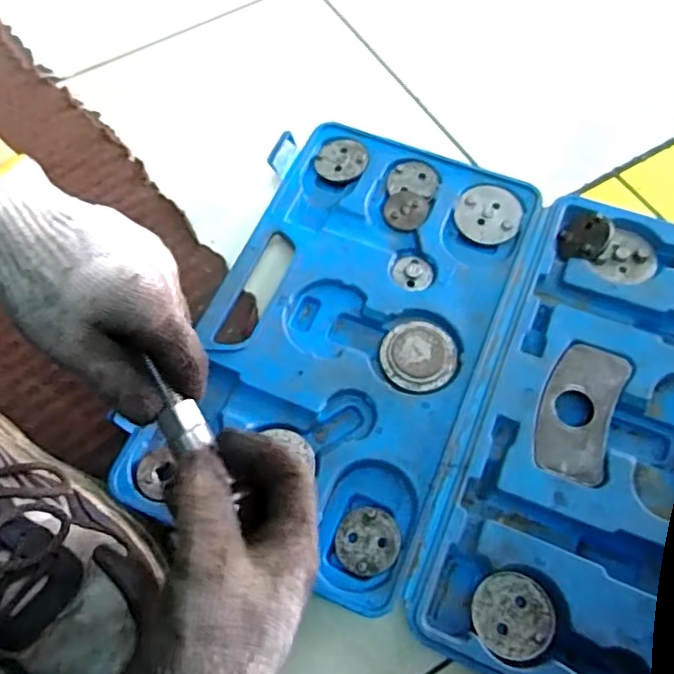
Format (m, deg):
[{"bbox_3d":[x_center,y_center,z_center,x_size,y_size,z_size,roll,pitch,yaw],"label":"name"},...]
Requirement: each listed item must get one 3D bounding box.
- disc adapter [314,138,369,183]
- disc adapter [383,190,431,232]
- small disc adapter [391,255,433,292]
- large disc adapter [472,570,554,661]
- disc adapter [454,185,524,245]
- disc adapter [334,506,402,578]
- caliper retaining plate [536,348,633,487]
[{"bbox_3d":[0.004,-0.147,0.528,0.043,0.011,0.040,-1,64,3],"label":"disc adapter"},{"bbox_3d":[0.055,-0.101,0.500,0.036,0.006,0.034,-1,64,3],"label":"disc adapter"},{"bbox_3d":[0.057,-0.048,0.479,0.031,0.006,0.029,-1,64,3],"label":"small disc adapter"},{"bbox_3d":[0.104,0.165,0.373,0.046,0.009,0.046,-1,64,3],"label":"large disc adapter"},{"bbox_3d":[0.120,-0.098,0.496,0.050,0.005,0.048,-1,64,3],"label":"disc adapter"},{"bbox_3d":[0.019,0.126,0.389,0.039,0.004,0.040,9,65,8],"label":"disc adapter"},{"bbox_3d":[0.159,0.048,0.414,0.046,0.004,0.095,21,67,13],"label":"caliper retaining plate"}]

